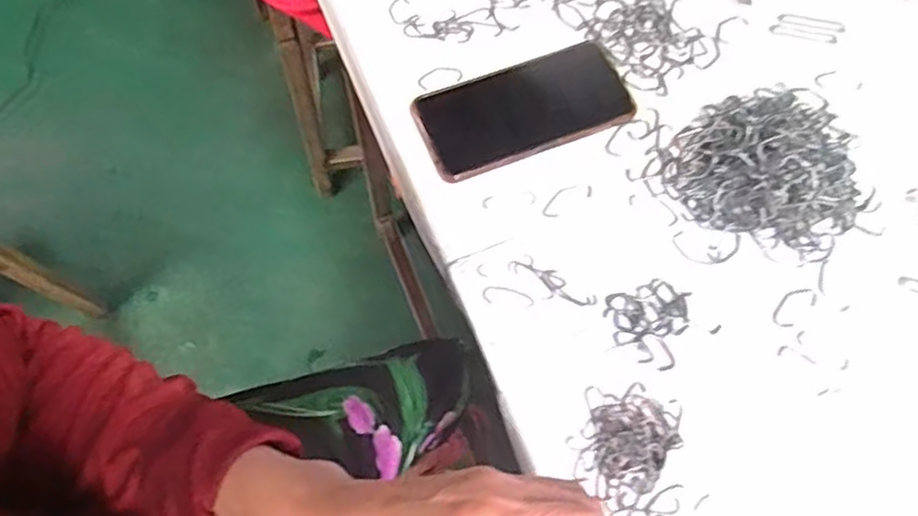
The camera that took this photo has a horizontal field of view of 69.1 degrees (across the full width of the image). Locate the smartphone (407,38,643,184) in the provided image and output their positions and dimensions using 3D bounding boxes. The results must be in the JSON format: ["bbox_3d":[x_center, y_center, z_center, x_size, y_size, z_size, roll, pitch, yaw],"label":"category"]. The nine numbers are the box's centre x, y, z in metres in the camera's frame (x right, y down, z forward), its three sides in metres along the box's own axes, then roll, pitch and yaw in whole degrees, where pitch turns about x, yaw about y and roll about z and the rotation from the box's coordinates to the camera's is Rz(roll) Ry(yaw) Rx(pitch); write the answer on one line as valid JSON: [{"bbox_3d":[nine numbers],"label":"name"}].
[{"bbox_3d":[0.053,-0.119,0.532,0.170,0.009,0.081,-20,72,-9],"label":"smartphone"}]

